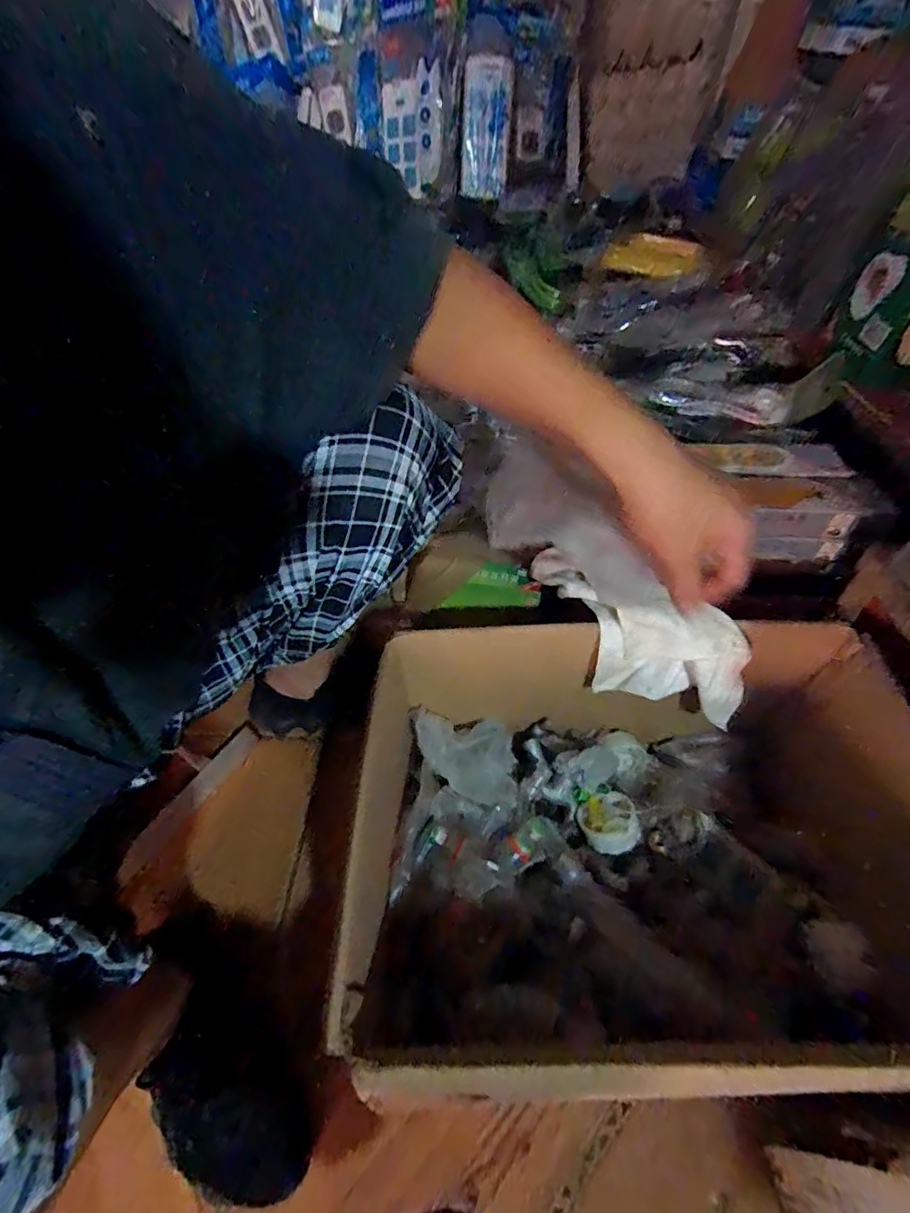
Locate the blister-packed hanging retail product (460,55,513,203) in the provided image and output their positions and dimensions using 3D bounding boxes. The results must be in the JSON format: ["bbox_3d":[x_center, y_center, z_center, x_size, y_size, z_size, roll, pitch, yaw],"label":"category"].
[{"bbox_3d":[0.069,-1.059,1.131,0.105,0.224,0.056,11,45,9],"label":"blister-packed hanging retail product"}]

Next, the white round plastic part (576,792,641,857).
[{"bbox_3d":[0.162,0.219,0.520,0.060,0.025,0.057,0,48,0],"label":"white round plastic part"}]

